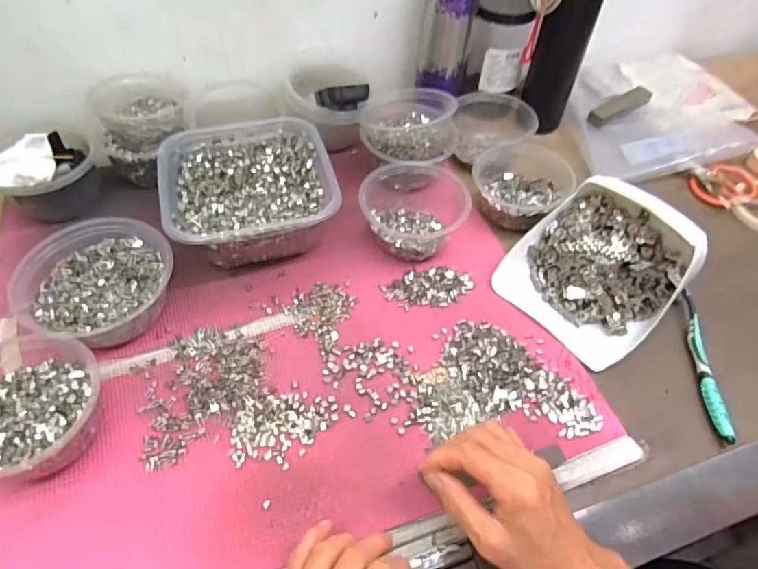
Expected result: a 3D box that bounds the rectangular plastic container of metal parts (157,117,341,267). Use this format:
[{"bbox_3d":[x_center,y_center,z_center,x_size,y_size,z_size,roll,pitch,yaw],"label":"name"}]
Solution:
[{"bbox_3d":[-0.141,-0.102,0.566,0.173,0.073,0.177,-13,55,-12],"label":"rectangular plastic container of metal parts"}]

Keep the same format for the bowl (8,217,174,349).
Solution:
[{"bbox_3d":[-0.267,0.001,0.487,0.130,0.056,0.130,2,52,-2],"label":"bowl"}]

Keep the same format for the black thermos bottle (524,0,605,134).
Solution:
[{"bbox_3d":[0.230,-0.310,0.630,0.063,0.236,0.060,20,55,12],"label":"black thermos bottle"}]

